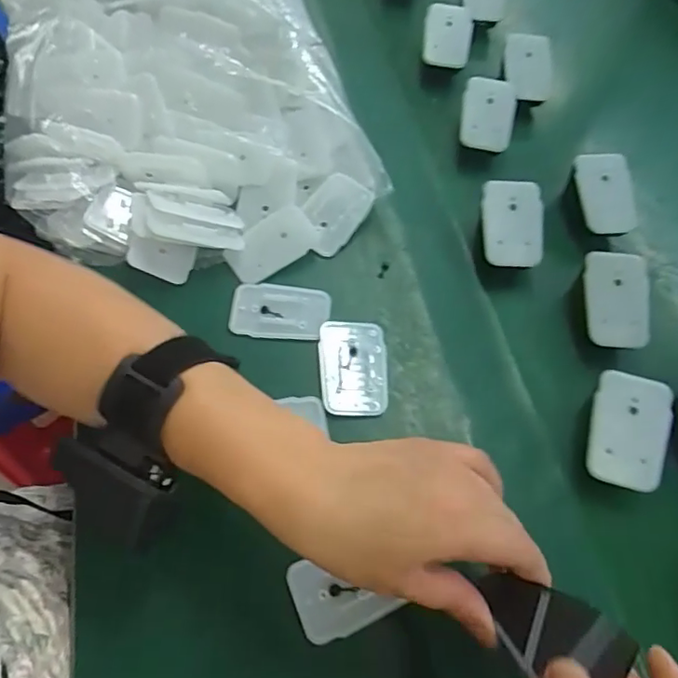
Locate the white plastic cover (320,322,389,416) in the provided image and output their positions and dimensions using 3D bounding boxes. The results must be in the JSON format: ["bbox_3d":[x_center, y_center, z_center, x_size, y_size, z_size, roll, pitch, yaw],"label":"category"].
[{"bbox_3d":[0.010,0.020,0.376,0.045,0.006,0.068,-1,65,-4],"label":"white plastic cover"}]

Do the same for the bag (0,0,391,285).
[{"bbox_3d":[-0.134,-0.204,0.455,0.273,0.064,0.345,-17,67,-11],"label":"bag"}]

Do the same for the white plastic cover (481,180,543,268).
[{"bbox_3d":[0.132,-0.088,0.418,0.044,0.009,0.066,3,81,4],"label":"white plastic cover"}]

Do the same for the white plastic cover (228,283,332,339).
[{"bbox_3d":[-0.042,-0.020,0.396,0.070,0.005,0.043,5,65,-1],"label":"white plastic cover"}]

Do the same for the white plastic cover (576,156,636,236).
[{"bbox_3d":[0.214,-0.116,0.438,0.047,0.008,0.064,-7,89,-13],"label":"white plastic cover"}]

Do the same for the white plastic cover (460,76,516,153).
[{"bbox_3d":[0.130,-0.194,0.477,0.050,0.007,0.059,7,96,-19],"label":"white plastic cover"}]

